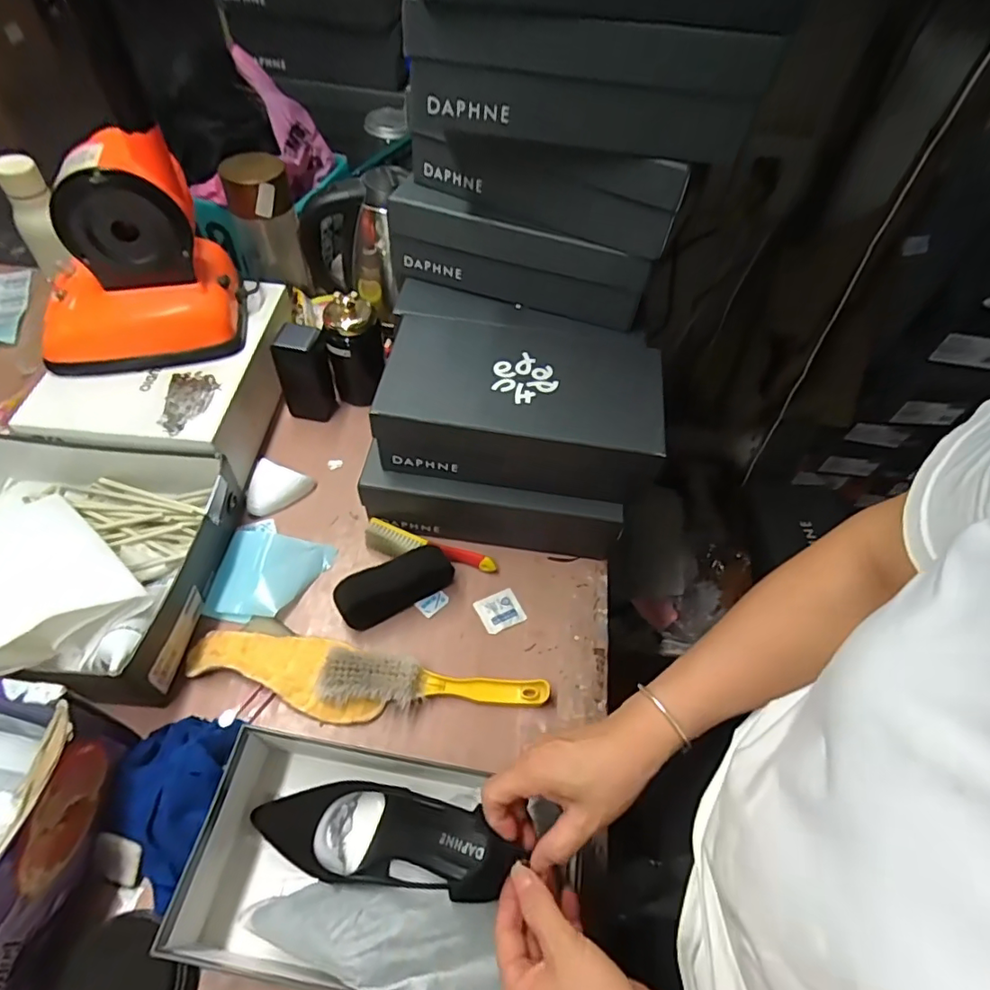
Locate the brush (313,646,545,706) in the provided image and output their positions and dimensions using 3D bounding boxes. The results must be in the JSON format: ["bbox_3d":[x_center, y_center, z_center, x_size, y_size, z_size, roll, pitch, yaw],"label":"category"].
[{"bbox_3d":[-0.061,0.192,0.580,0.229,0.035,0.047,4,54,-2],"label":"brush"}]

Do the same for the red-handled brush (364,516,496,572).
[{"bbox_3d":[-0.077,0.065,0.672,0.157,0.028,0.033,17,55,7],"label":"red-handled brush"}]

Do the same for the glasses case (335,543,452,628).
[{"bbox_3d":[-0.112,0.101,0.634,0.127,0.050,0.042,-24,60,-21],"label":"glasses case"}]

